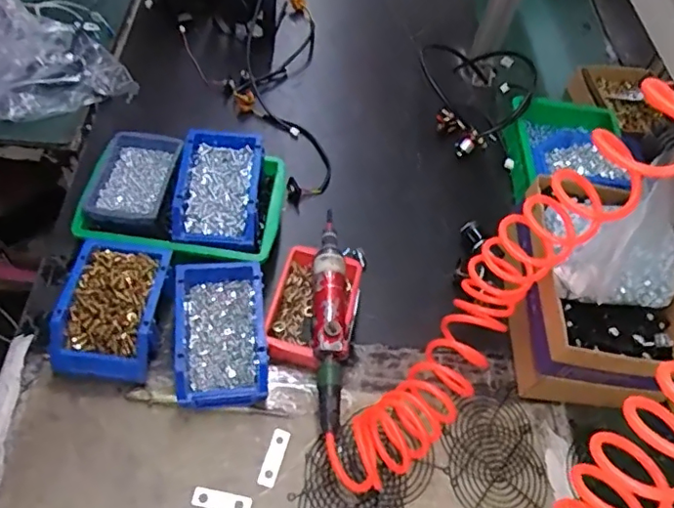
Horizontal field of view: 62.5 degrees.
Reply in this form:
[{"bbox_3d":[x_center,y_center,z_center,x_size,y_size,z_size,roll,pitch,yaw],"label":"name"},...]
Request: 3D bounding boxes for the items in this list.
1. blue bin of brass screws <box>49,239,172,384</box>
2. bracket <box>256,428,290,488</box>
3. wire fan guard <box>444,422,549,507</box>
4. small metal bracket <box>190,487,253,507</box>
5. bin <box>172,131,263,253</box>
[{"bbox_3d":[-0.263,0.065,0.658,0.107,0.060,0.153,8,55,-3],"label":"blue bin of brass screws"},{"bbox_3d":[-0.071,0.230,0.626,0.018,0.006,0.064,18,55,4],"label":"bracket"},{"bbox_3d":[0.186,0.257,0.645,0.110,0.012,0.111,-4,57,-11],"label":"wire fan guard"},{"bbox_3d":[-0.124,0.267,0.598,0.065,0.004,0.018,14,61,-3],"label":"small metal bracket"},{"bbox_3d":[-0.153,-0.086,0.728,0.109,0.050,0.166,6,55,-4],"label":"bin"}]

